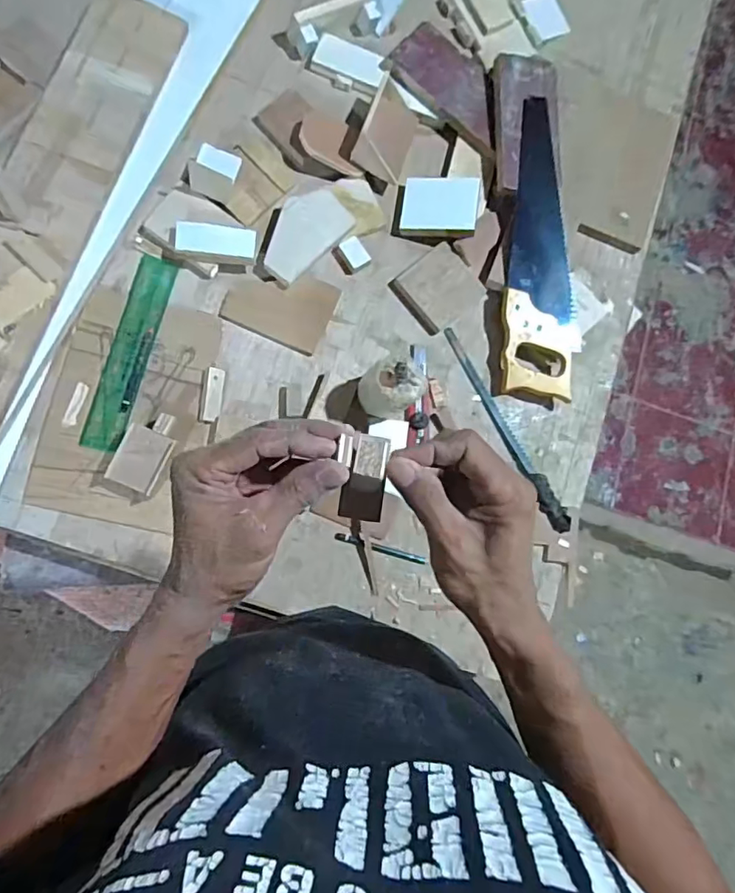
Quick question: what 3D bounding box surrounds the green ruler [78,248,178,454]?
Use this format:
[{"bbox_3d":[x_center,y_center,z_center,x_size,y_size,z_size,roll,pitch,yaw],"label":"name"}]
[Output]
[{"bbox_3d":[-0.292,-0.118,0.682,0.049,0.006,0.251,14,79,-5],"label":"green ruler"}]

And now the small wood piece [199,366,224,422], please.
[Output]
[{"bbox_3d":[-0.194,-0.065,0.689,0.024,0.014,0.067,6,81,-7],"label":"small wood piece"}]

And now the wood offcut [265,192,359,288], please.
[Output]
[{"bbox_3d":[-0.085,-0.277,0.722,0.135,0.021,0.075,-44,90,-12],"label":"wood offcut"}]

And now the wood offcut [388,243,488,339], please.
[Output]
[{"bbox_3d":[0.098,-0.215,0.753,0.101,0.010,0.096,-40,89,-11],"label":"wood offcut"}]

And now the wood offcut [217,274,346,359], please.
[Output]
[{"bbox_3d":[-0.114,-0.188,0.726,0.132,0.007,0.100,22,79,-4],"label":"wood offcut"}]

